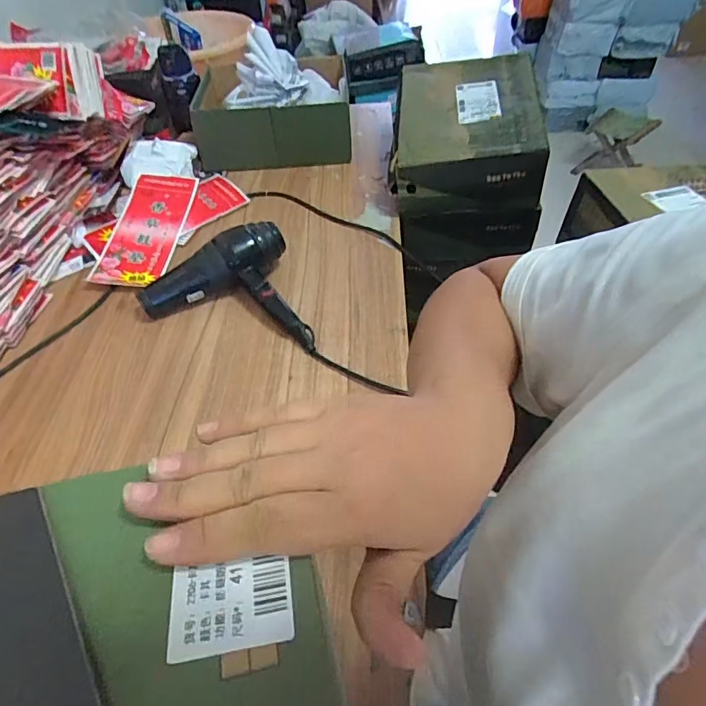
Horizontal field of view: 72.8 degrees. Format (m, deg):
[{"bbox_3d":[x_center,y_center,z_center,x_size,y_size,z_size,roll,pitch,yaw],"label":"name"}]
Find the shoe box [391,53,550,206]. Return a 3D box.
[{"bbox_3d":[0.213,-0.431,0.922,0.254,0.127,0.324,3,49,5],"label":"shoe box"}]

